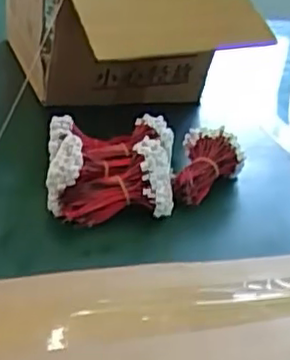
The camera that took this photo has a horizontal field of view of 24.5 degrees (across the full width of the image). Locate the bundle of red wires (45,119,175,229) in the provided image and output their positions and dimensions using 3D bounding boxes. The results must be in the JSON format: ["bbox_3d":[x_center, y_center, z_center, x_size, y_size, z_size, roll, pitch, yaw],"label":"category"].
[{"bbox_3d":[-0.032,-0.011,0.651,0.124,0.065,0.116,2,28,-7],"label":"bundle of red wires"}]

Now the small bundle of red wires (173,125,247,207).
[{"bbox_3d":[0.059,-0.005,0.687,0.062,0.054,0.100,15,43,19],"label":"small bundle of red wires"}]

